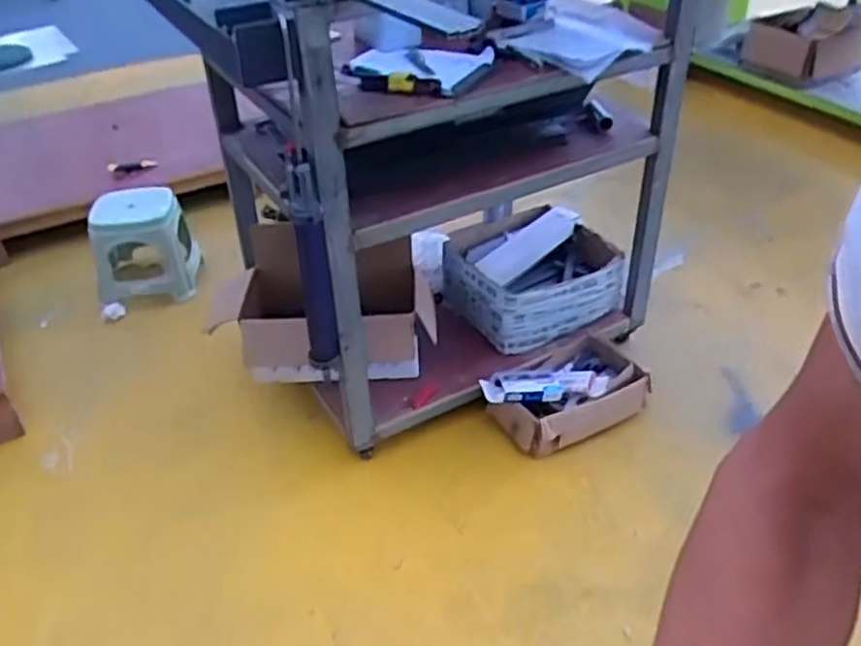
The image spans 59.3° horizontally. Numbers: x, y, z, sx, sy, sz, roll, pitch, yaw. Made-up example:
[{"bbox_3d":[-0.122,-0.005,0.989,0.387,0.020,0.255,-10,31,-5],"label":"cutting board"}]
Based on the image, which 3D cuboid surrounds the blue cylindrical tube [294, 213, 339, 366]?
[{"bbox_3d":[-0.222,-0.058,1.502,0.063,0.358,0.058,1,35,-1],"label":"blue cylindrical tube"}]

